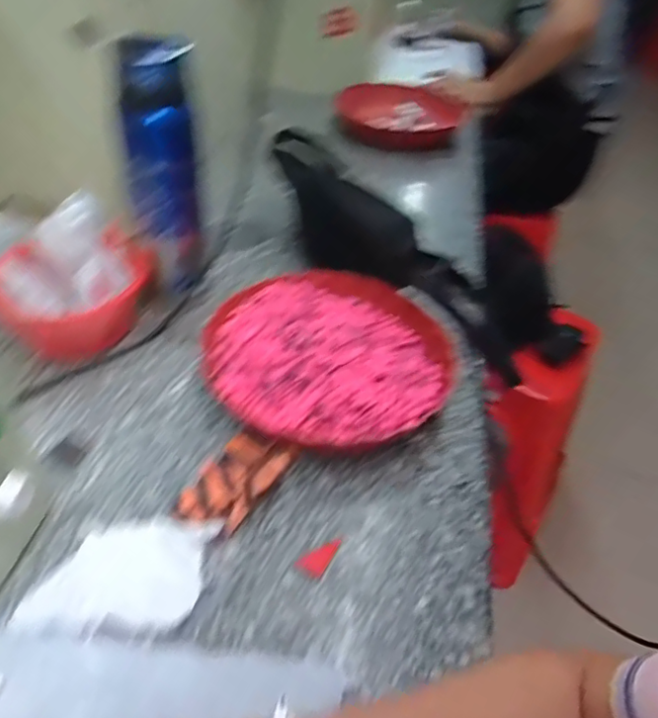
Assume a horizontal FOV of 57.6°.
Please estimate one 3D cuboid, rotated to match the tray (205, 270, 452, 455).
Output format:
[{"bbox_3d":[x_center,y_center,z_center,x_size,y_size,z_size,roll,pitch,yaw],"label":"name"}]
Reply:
[{"bbox_3d":[-0.002,-0.003,0.609,0.238,0.061,0.217,37,50,29],"label":"tray"}]

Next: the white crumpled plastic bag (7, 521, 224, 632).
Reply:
[{"bbox_3d":[-0.156,0.161,0.449,0.135,0.016,0.074,0,43,-8],"label":"white crumpled plastic bag"}]

